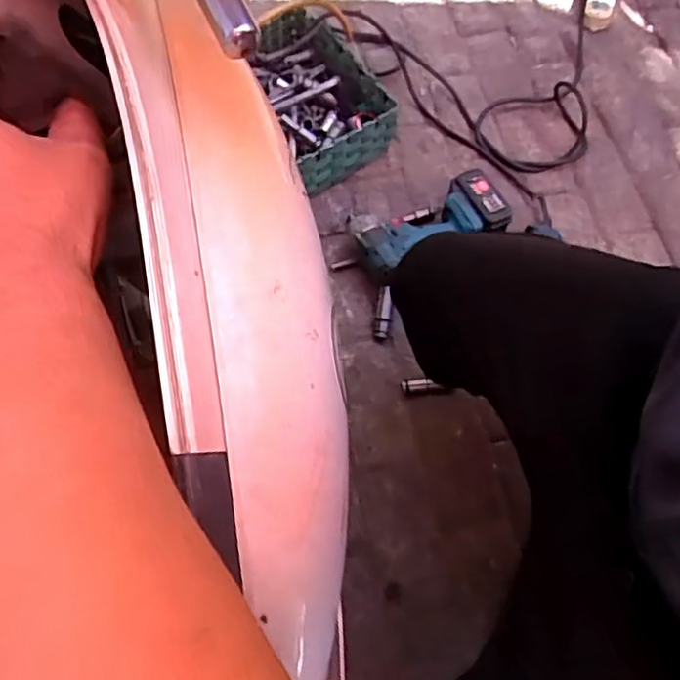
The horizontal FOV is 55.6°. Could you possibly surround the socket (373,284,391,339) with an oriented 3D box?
[{"bbox_3d":[0.067,-0.043,1.001,0.021,0.017,0.080,7,79,2],"label":"socket"}]

